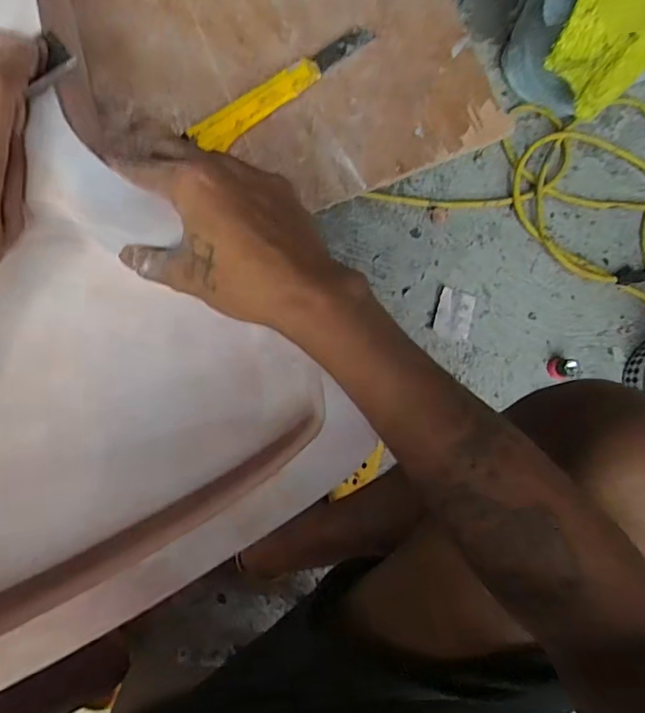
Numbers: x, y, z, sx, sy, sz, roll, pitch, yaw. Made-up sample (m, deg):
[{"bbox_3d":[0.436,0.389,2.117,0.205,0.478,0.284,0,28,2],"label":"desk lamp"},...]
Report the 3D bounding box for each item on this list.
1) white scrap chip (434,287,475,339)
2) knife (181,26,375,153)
[{"bbox_3d":[0.188,-0.060,0.724,0.051,0.007,0.065,14,84,-6],"label":"white scrap chip"},{"bbox_3d":[-0.034,-0.232,0.442,0.180,0.014,0.033,-37,91,-9],"label":"knife"}]

